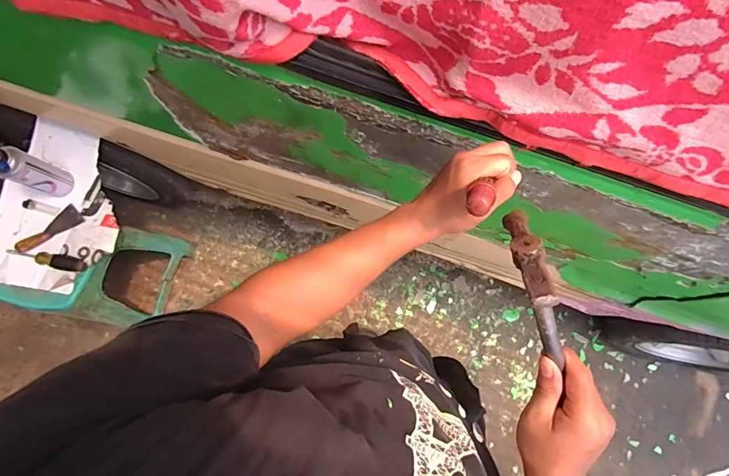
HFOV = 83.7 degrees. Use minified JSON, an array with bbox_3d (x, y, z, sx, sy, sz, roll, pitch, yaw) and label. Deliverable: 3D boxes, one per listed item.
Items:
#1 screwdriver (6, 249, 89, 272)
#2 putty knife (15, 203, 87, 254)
[{"bbox_3d":[-0.731,0.048,0.935,0.180,0.028,0.034,14,78,2],"label":"screwdriver"},{"bbox_3d":[-0.737,-0.019,0.950,0.150,0.013,0.051,-38,82,-9],"label":"putty knife"}]

